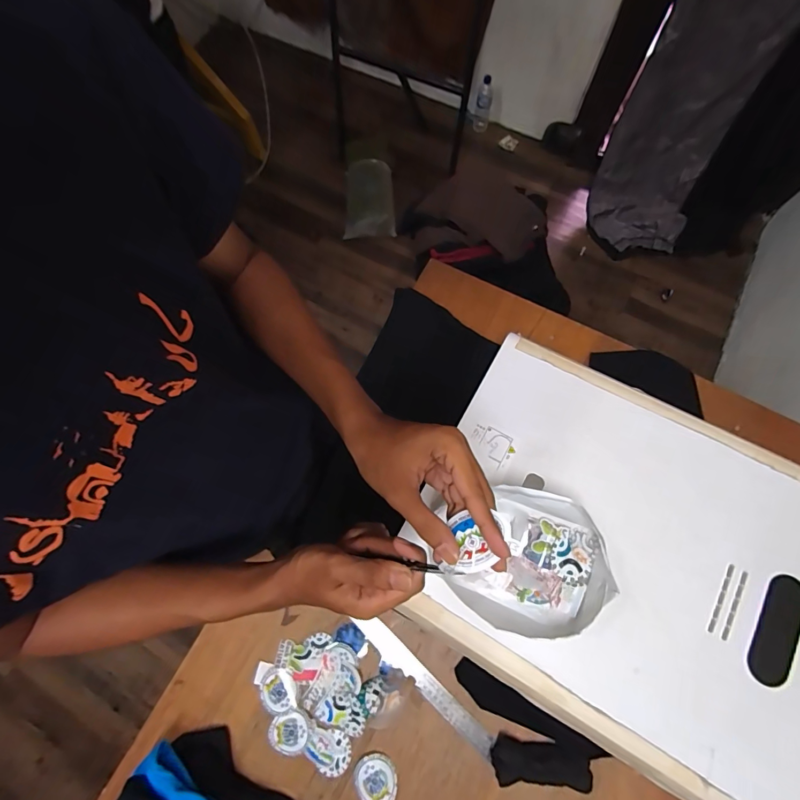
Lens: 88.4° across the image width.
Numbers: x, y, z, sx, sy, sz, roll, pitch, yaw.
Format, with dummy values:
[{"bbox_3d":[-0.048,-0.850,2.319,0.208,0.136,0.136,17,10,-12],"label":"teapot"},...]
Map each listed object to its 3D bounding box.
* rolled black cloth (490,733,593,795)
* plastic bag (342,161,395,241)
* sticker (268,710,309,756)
[{"bbox_3d":[0.190,0.493,0.554,0.125,0.028,0.049,4,74,4],"label":"rolled black cloth"},{"bbox_3d":[-0.136,-0.843,1.722,0.212,0.085,0.350,-5,75,1],"label":"plastic bag"},{"bbox_3d":[-0.161,0.483,0.596,0.057,0.009,0.051,-27,67,-9],"label":"sticker"}]

